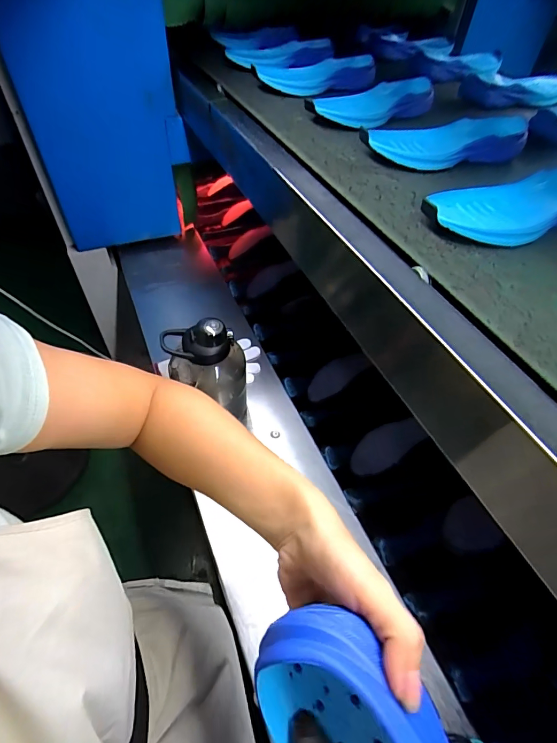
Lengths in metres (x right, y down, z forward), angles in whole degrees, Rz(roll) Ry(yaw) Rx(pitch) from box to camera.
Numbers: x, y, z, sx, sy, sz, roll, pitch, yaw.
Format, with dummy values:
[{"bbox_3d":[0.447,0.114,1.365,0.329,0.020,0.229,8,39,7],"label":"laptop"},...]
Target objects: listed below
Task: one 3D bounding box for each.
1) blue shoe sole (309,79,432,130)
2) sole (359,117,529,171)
[{"bbox_3d":[0.177,-0.494,0.715,0.251,0.032,0.100,-31,58,-27],"label":"blue shoe sole"},{"bbox_3d":[0.262,-0.351,0.598,0.272,0.039,0.099,-6,50,-9],"label":"sole"}]

